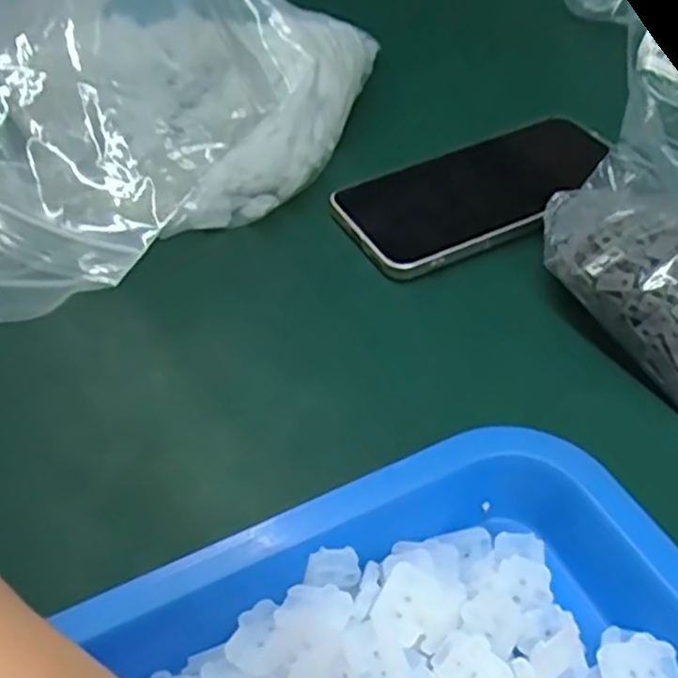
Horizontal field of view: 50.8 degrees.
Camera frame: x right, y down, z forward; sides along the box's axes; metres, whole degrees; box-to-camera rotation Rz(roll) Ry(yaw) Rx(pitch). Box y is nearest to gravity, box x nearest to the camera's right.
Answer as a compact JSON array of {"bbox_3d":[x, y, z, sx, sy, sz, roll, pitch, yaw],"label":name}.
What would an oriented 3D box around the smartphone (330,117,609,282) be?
[{"bbox_3d":[0.076,-0.078,0.368,0.150,0.014,0.069,-19,54,-12],"label":"smartphone"}]

